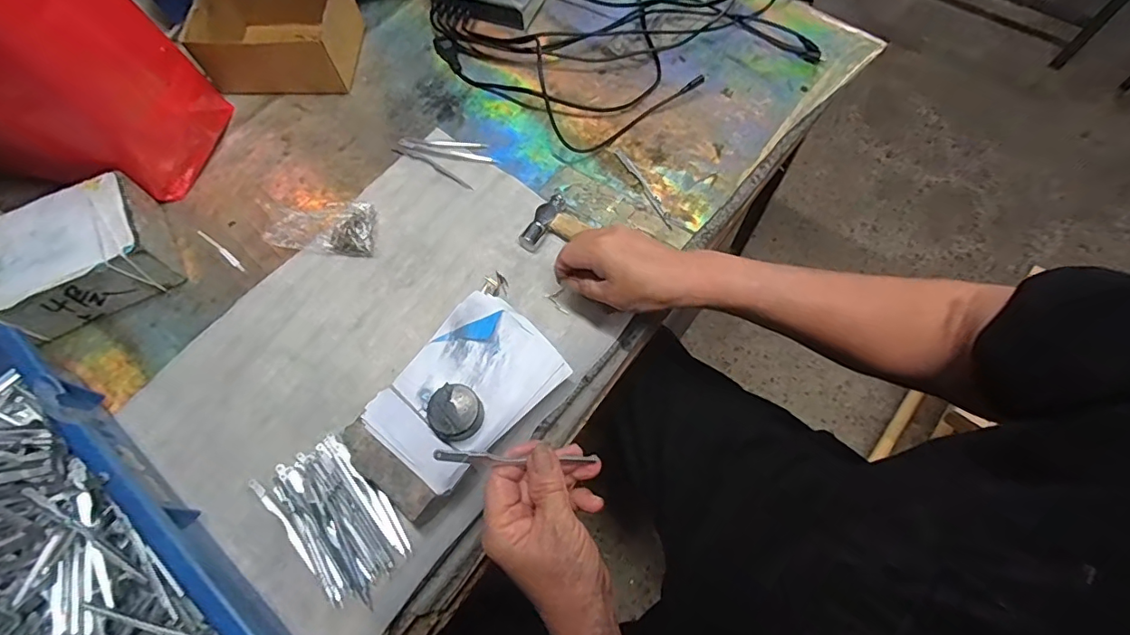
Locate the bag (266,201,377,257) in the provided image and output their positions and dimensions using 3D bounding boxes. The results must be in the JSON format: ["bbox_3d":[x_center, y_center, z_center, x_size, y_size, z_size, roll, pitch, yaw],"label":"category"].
[{"bbox_3d":[-0.235,-0.088,0.501,0.091,0.037,0.056,-5,67,0],"label":"bag"}]

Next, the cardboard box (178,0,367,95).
[{"bbox_3d":[-0.319,-0.321,0.584,0.161,0.074,0.122,-2,67,1],"label":"cardboard box"}]

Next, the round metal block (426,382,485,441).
[{"bbox_3d":[-0.081,0.070,0.382,0.039,0.015,0.038,-1,67,2],"label":"round metal block"}]

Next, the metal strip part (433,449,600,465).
[{"bbox_3d":[-0.030,0.089,0.328,0.103,0.004,0.007,7,66,-18],"label":"metal strip part"}]

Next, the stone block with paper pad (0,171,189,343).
[{"bbox_3d":[-0.452,-0.052,0.480,0.147,0.069,0.109,-30,69,-10],"label":"stone block with paper pad"}]

